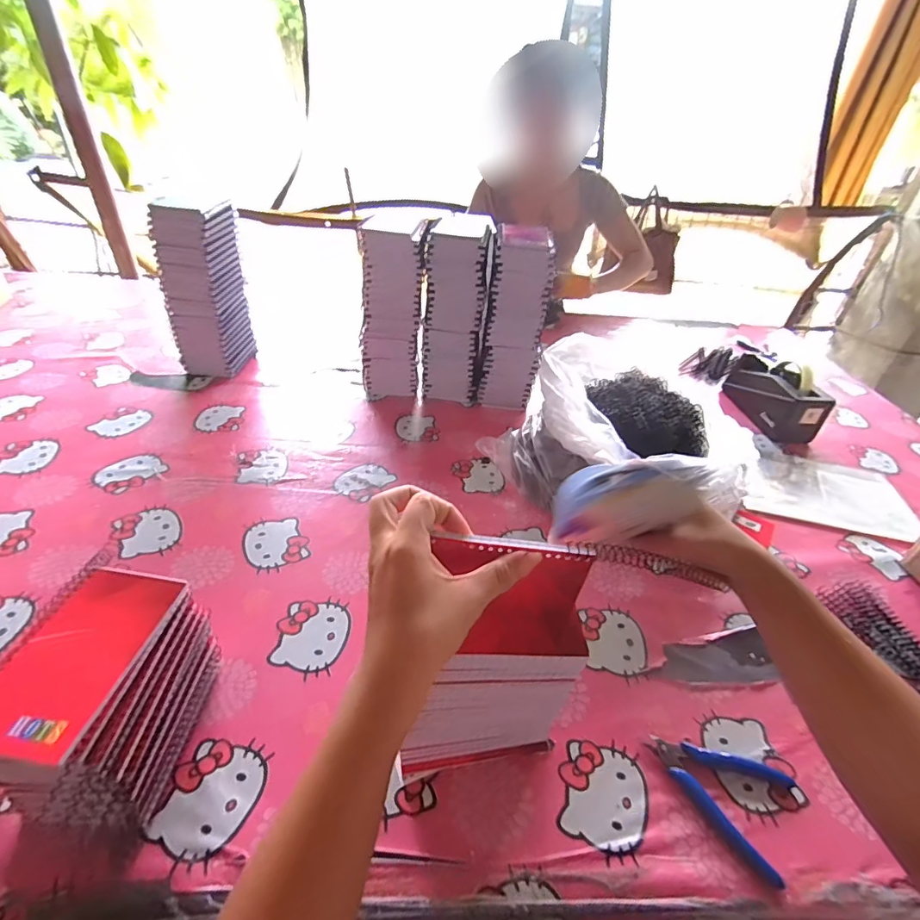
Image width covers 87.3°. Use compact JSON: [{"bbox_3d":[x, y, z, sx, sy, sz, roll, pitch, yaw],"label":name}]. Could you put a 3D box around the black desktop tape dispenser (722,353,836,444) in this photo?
[{"bbox_3d":[0.593,-0.120,0.918,0.081,0.093,0.200,4,37,-3],"label":"black desktop tape dispenser"}]

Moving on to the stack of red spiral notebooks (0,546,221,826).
[{"bbox_3d":[-0.264,0.183,0.364,0.090,0.140,0.154,7,37,1],"label":"stack of red spiral notebooks"}]

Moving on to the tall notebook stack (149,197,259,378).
[{"bbox_3d":[-0.438,-0.292,0.839,0.088,0.283,0.122,7,37,1],"label":"tall notebook stack"}]

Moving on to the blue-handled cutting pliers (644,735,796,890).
[{"bbox_3d":[0.219,0.277,0.413,0.111,0.011,0.091,25,41,23],"label":"blue-handled cutting pliers"}]

